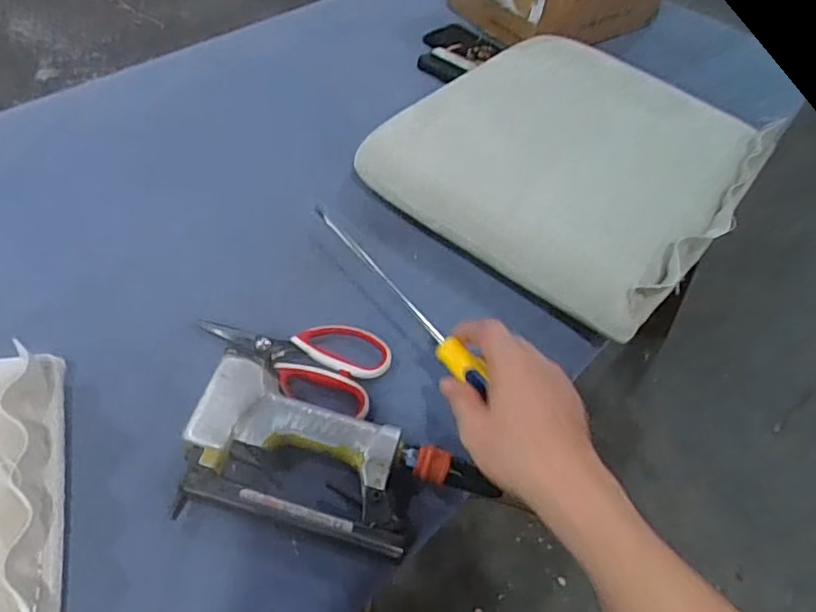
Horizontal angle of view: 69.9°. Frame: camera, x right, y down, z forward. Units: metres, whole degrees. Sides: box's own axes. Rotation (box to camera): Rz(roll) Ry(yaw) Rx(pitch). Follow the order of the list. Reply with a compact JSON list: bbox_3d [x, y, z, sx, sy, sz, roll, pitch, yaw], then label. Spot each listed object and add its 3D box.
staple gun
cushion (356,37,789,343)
[{"bbox_3d":[-0.059,0.124,0.470,0.239,0.041,0.127,14,51,5],"label":"staple gun"},{"bbox_3d":[0.198,-0.179,0.722,0.371,0.088,0.400,35,56,21],"label":"cushion"}]

